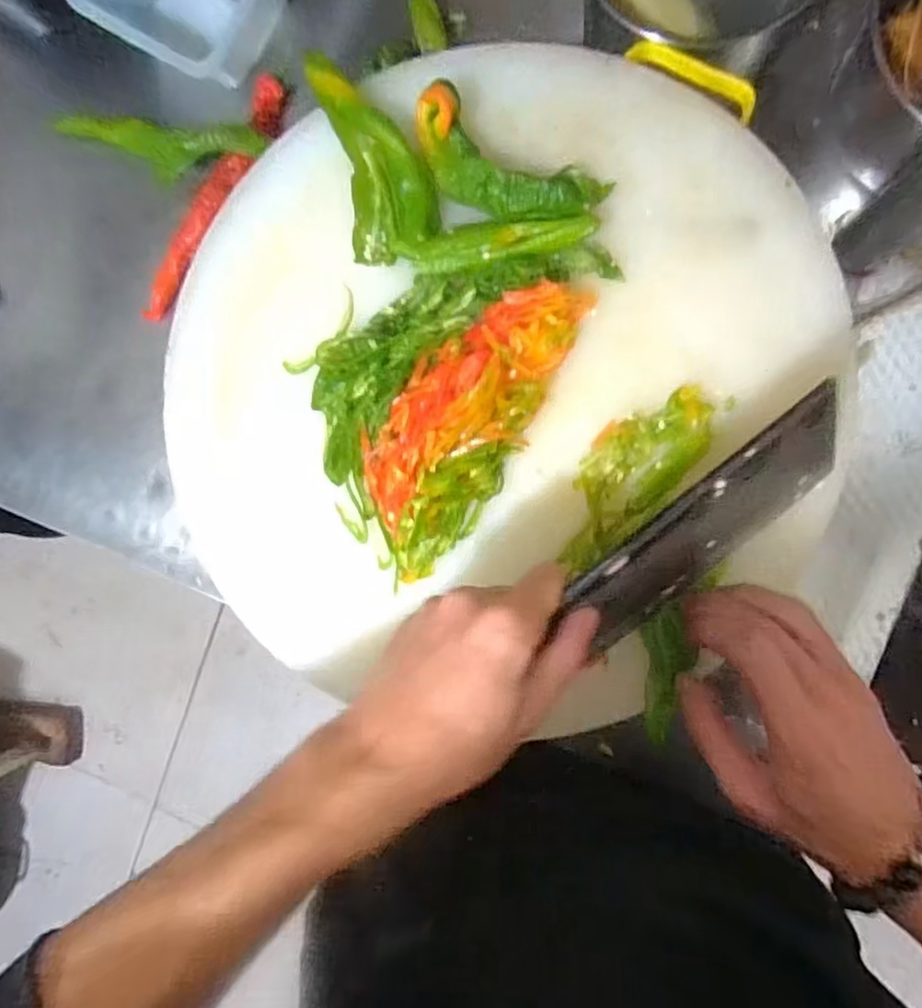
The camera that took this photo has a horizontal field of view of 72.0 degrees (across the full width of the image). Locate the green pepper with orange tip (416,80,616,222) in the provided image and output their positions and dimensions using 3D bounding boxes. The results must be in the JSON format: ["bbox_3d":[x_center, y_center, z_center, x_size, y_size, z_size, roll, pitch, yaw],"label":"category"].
[{"bbox_3d":[0.021,-0.195,0.367,0.117,0.022,0.048,33,96,8],"label":"green pepper with orange tip"}]

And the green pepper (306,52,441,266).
[{"bbox_3d":[-0.053,-0.217,0.385,0.055,0.019,0.131,-14,89,9],"label":"green pepper"}]

